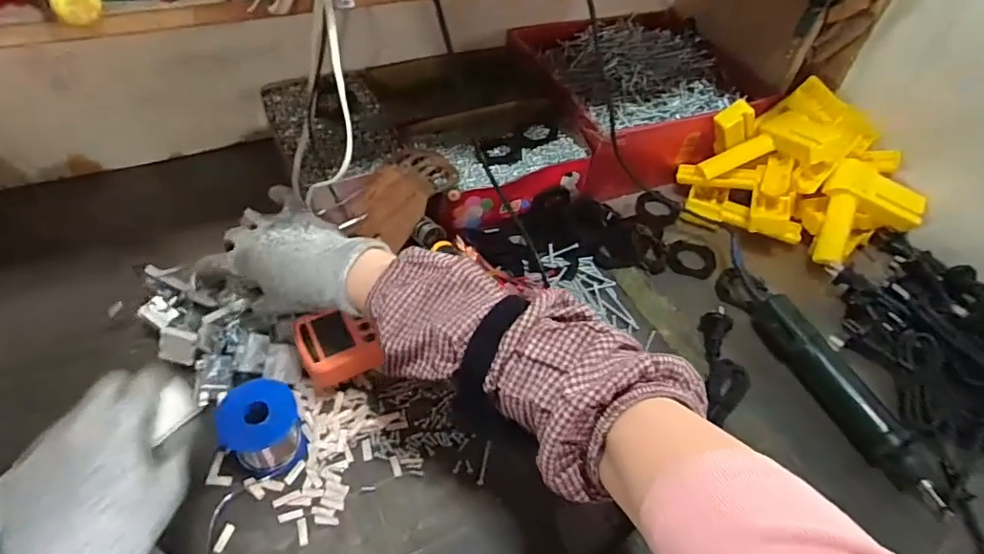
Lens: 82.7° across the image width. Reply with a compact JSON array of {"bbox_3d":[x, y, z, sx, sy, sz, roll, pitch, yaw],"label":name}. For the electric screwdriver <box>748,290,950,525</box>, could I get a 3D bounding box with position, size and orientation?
[{"bbox_3d":[0.353,0.118,0.564,0.038,0.039,0.242,-14,54,-17],"label":"electric screwdriver"}]

